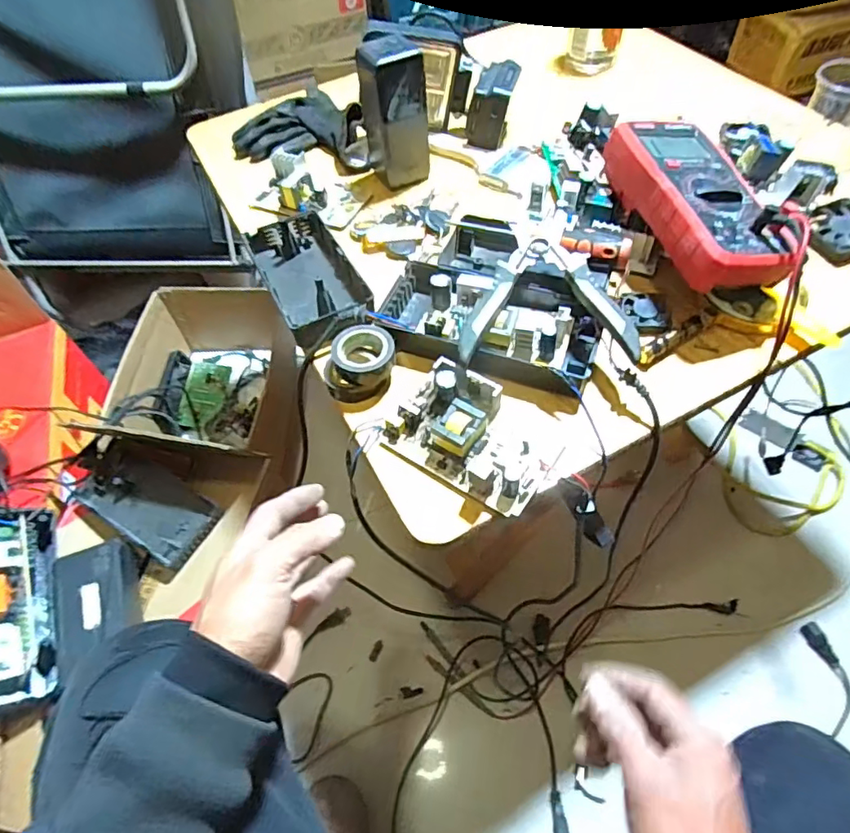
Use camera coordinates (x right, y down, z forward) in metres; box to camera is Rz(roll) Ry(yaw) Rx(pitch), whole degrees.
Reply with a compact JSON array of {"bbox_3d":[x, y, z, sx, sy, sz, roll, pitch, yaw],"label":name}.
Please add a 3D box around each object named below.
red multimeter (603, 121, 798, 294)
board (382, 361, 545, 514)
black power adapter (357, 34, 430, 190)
[{"bbox_3d":[0.227,-0.183,0.460,0.092,0.046,0.182,-12,56,-3],"label":"red multimeter"},{"bbox_3d":[0.034,0.011,0.401,0.117,0.031,0.078,28,62,21],"label":"board"},{"bbox_3d":[-0.031,-0.314,0.563,0.052,0.126,0.061,-21,57,-10],"label":"black power adapter"}]

